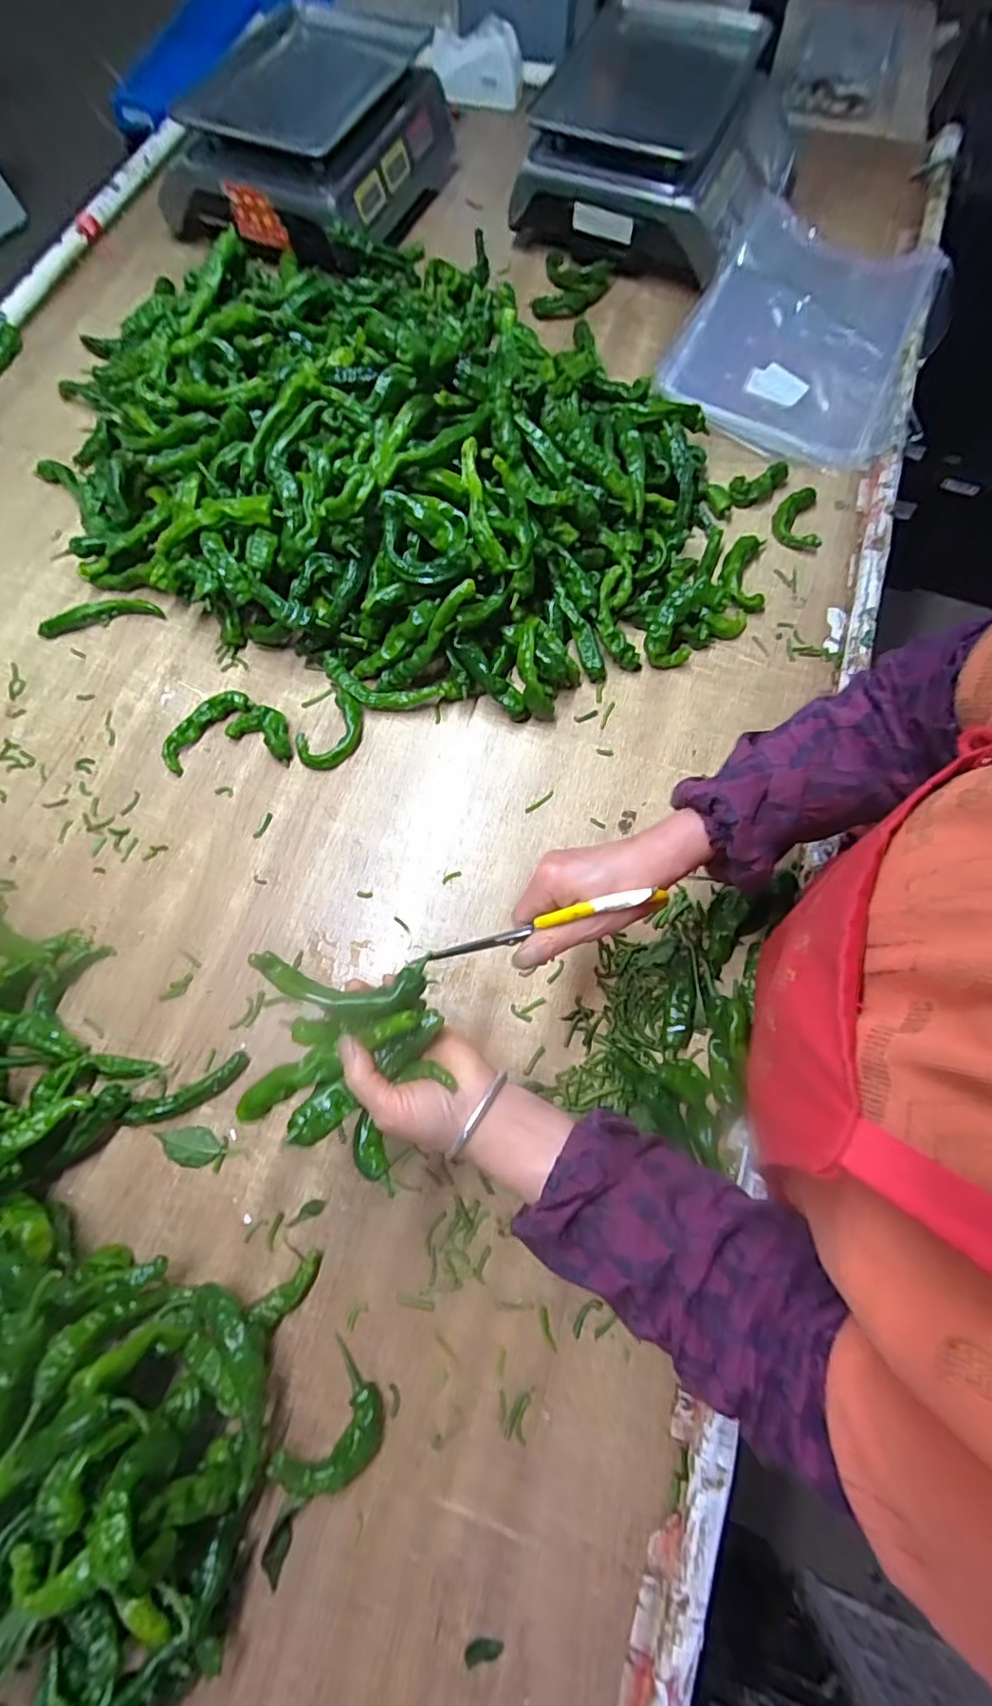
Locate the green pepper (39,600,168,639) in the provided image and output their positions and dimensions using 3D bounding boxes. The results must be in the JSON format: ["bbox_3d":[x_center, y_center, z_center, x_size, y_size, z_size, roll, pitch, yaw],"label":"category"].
[{"bbox_3d":[-0.451,-0.269,0.650,0.133,0.023,0.020,-14,72,-3],"label":"green pepper"}]

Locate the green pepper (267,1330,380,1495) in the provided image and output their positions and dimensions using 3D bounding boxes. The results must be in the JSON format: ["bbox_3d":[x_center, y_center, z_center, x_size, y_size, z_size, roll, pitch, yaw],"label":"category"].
[{"bbox_3d":[-0.114,0.416,0.412,0.062,0.029,0.076,31,75,11],"label":"green pepper"}]

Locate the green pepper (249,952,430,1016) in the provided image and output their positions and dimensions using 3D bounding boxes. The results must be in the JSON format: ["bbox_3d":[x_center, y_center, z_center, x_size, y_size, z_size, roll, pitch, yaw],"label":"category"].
[{"bbox_3d":[-0.106,0.085,0.387,0.115,0.022,0.043,6,72,1],"label":"green pepper"}]

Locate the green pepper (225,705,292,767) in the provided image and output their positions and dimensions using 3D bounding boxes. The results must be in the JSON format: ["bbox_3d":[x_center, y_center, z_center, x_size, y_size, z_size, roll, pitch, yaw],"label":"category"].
[{"bbox_3d":[-0.239,-0.127,0.600,0.073,0.022,0.045,27,74,10],"label":"green pepper"}]

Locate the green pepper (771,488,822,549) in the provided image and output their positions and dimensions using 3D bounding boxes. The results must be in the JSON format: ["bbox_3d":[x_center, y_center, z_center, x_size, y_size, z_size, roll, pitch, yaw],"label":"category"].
[{"bbox_3d":[0.354,-0.398,0.676,0.055,0.023,0.074,0,71,1],"label":"green pepper"}]

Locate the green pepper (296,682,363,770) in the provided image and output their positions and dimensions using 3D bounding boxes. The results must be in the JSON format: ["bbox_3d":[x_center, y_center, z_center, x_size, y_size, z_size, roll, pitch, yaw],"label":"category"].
[{"bbox_3d":[-0.168,-0.130,0.599,0.062,0.022,0.093,24,74,9],"label":"green pepper"}]

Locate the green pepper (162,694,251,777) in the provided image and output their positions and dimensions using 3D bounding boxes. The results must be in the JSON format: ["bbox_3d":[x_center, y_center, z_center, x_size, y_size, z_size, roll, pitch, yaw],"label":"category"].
[{"bbox_3d":[-0.306,-0.131,0.600,0.027,0.021,0.106,38,76,13],"label":"green pepper"}]

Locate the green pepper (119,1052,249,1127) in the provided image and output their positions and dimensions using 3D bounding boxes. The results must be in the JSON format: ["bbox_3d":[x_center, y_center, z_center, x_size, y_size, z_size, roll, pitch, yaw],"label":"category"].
[{"bbox_3d":[-0.262,0.205,0.491,0.103,0.017,0.024,-26,73,-7],"label":"green pepper"}]

